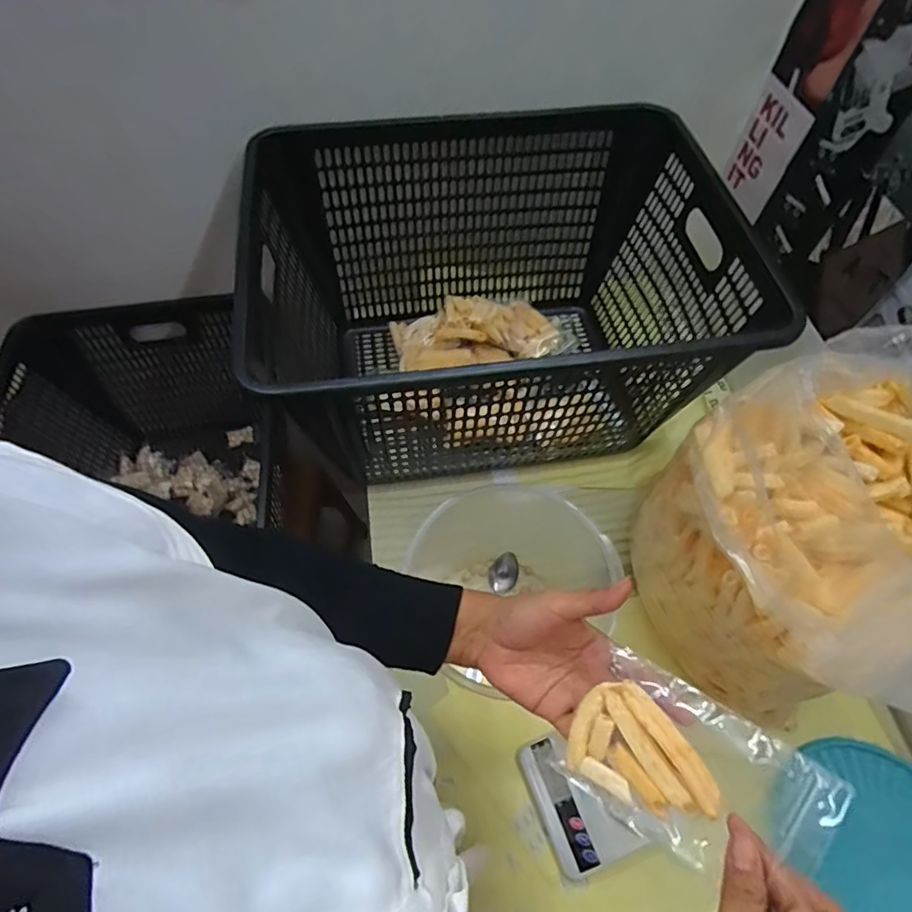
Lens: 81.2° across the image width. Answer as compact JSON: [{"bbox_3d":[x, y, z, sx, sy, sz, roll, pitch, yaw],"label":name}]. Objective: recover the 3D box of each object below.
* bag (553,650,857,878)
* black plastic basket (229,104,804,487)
[{"bbox_3d":[0.149,0.201,0.336,0.140,0.025,0.092,23,79,38],"label":"bag"},{"bbox_3d":[0.033,-0.183,0.712,0.557,0.301,0.417,-8,61,-6],"label":"black plastic basket"}]

